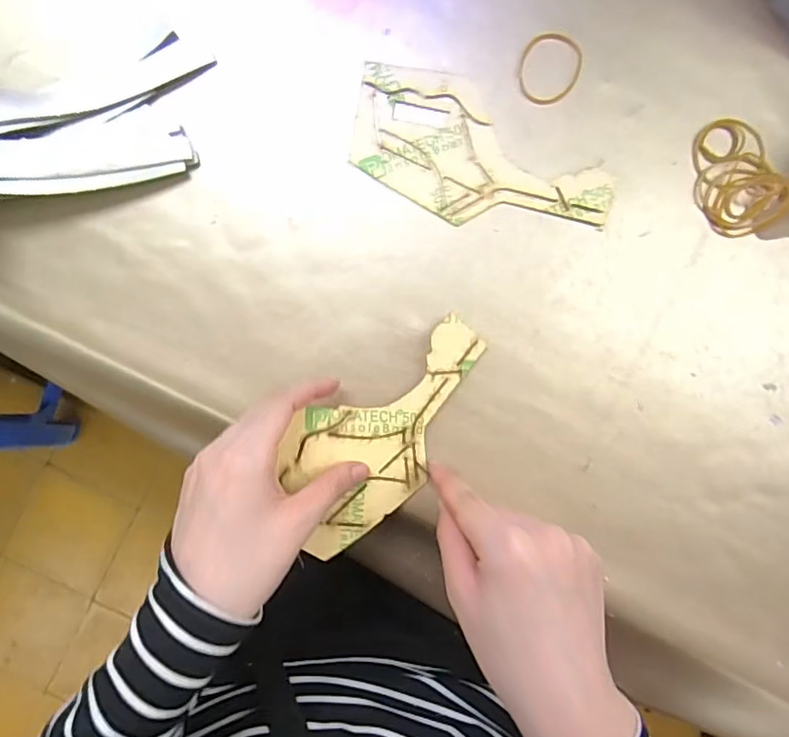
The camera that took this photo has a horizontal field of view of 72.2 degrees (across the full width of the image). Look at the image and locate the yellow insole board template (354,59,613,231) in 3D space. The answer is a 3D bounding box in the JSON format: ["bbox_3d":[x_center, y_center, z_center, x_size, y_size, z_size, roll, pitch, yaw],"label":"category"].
[{"bbox_3d":[0.051,-0.128,0.335,0.166,0.005,0.076,30,90,-1],"label":"yellow insole board template"}]

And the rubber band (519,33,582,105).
[{"bbox_3d":[0.097,-0.187,0.338,0.038,0.004,0.044,10,90,-1],"label":"rubber band"}]

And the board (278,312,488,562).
[{"bbox_3d":[-0.001,0.040,0.329,0.148,0.004,0.079,-35,102,-7],"label":"board"}]

